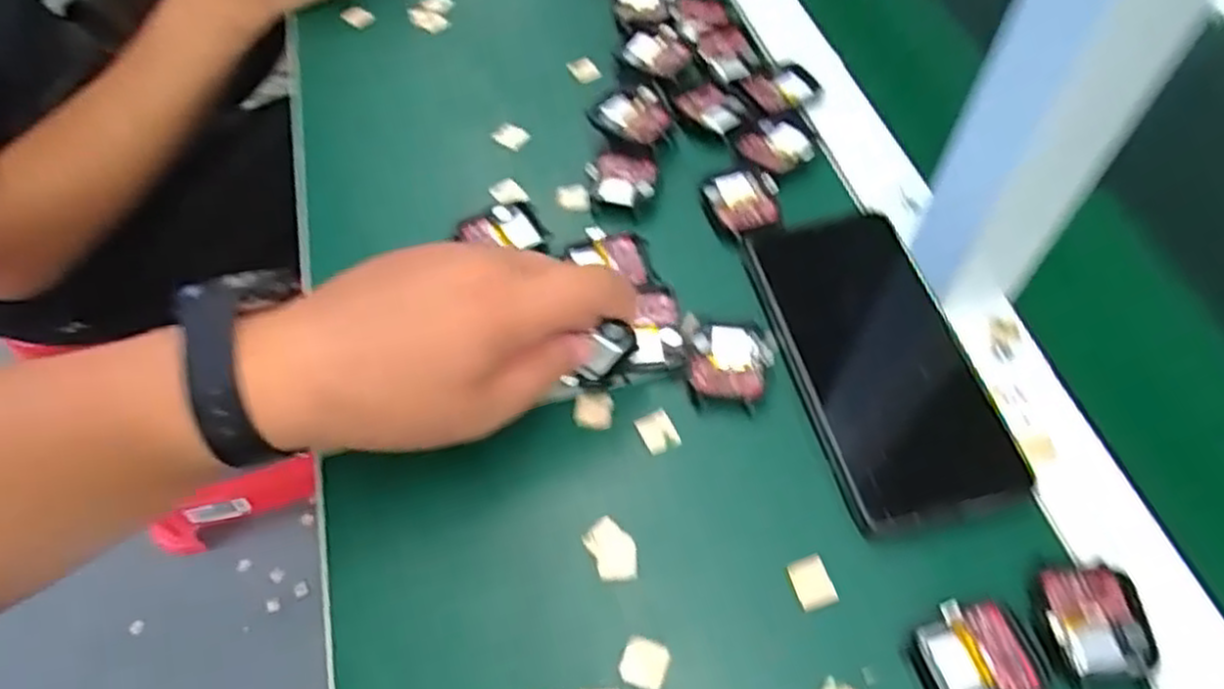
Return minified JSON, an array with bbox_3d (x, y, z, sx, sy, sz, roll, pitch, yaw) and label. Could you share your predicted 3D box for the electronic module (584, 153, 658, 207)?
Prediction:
[{"bbox_3d":[0.005,-0.092,0.428,0.037,0.008,0.032,20,60,14],"label":"electronic module"}]

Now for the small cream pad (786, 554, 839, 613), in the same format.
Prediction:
[{"bbox_3d":[0.081,0.096,0.311,0.015,0.004,0.020,-16,58,-8],"label":"small cream pad"}]

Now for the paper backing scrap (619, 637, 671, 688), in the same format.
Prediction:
[{"bbox_3d":[0.013,0.122,0.296,0.017,0.004,0.017,18,60,13],"label":"paper backing scrap"}]

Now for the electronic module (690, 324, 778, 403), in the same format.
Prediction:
[{"bbox_3d":[0.057,0.007,0.365,0.037,0.007,0.042,10,58,9],"label":"electronic module"}]

